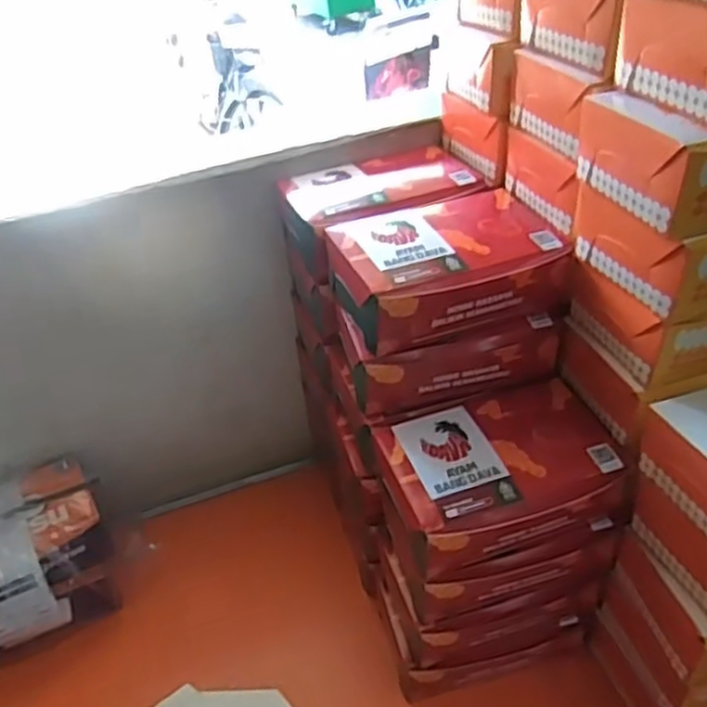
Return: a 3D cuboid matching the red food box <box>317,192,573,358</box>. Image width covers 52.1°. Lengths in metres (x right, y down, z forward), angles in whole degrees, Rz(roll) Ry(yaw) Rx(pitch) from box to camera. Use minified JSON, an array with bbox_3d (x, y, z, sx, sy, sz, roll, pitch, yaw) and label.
[{"bbox_3d":[0.075,-0.074,0.605,0.184,0.062,0.126,-16,40,-11],"label":"red food box"}]

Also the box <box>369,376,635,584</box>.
[{"bbox_3d":[0.115,0.099,0.584,0.189,0.065,0.119,-13,39,-7],"label":"box"}]

